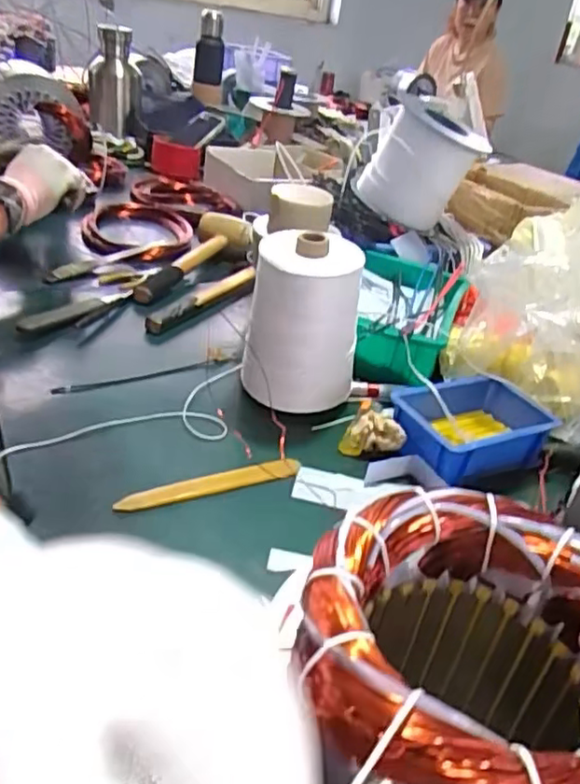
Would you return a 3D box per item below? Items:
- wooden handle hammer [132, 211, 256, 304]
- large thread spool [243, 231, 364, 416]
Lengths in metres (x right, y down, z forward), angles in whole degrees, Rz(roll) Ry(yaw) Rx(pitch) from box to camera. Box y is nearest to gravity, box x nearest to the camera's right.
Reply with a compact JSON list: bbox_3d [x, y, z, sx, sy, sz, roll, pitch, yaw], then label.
[{"bbox_3d":[-0.132,-0.194,0.909,0.090,0.046,0.266,15,32,8],"label":"wooden handle hammer"},{"bbox_3d":[0.012,-0.065,0.633,0.109,0.164,0.092,10,32,1],"label":"large thread spool"}]

